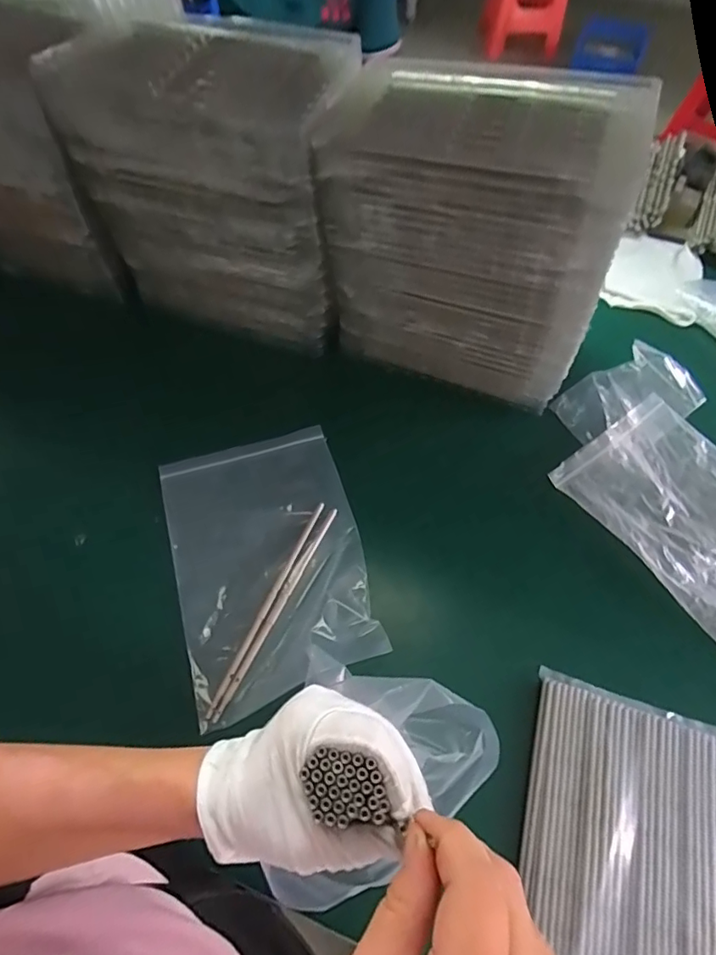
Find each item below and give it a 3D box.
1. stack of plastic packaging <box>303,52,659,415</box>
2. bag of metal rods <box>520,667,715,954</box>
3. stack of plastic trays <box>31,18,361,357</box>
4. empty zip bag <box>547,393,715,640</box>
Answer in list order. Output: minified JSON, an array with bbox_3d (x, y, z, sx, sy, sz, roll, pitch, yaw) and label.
[{"bbox_3d":[0.120,-0.261,0.578,0.285,0.289,0.160,17,63,8],"label":"stack of plastic packaging"},{"bbox_3d":[0.229,0.348,0.411,0.190,0.023,0.322,15,63,8],"label":"bag of metal rods"},{"bbox_3d":[-0.157,-0.333,0.625,0.285,0.302,0.159,11,62,6],"label":"stack of plastic trays"},{"bbox_3d":[0.392,0.051,0.578,0.182,0.027,0.293,-33,67,-16],"label":"empty zip bag"}]

